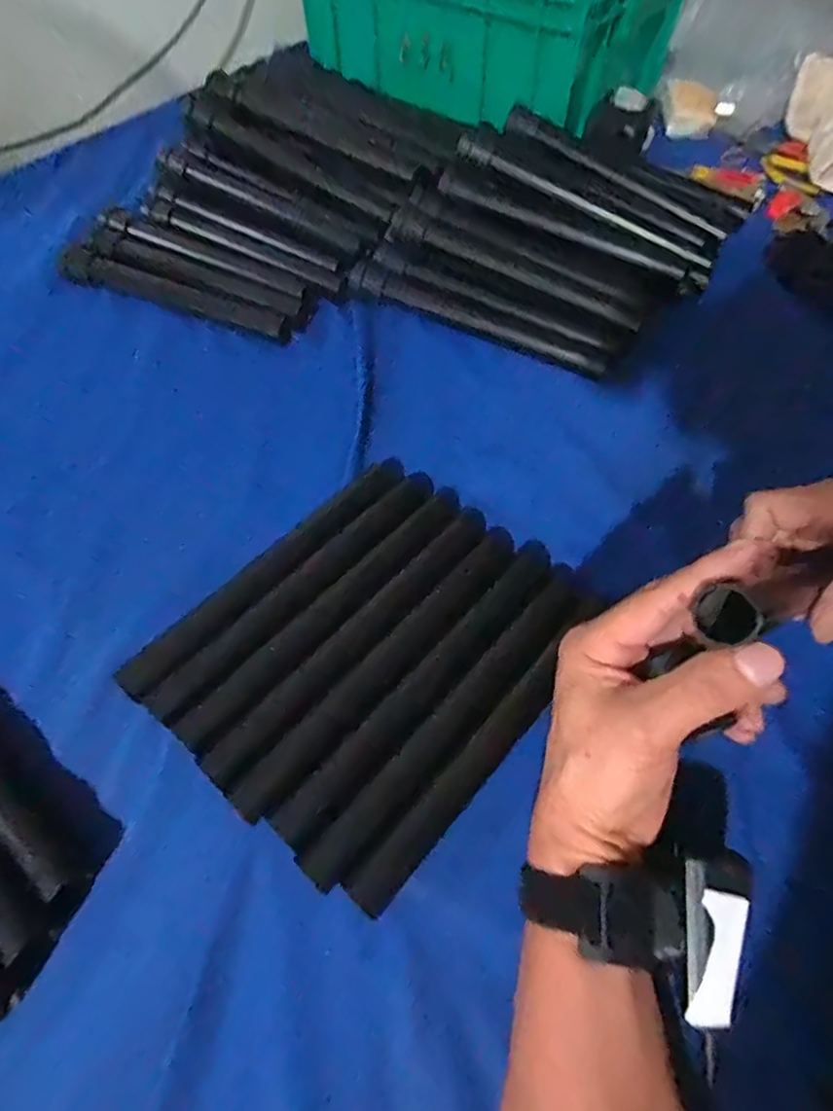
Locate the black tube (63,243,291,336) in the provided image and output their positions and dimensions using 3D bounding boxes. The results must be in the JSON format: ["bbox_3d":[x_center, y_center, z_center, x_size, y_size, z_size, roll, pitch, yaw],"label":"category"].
[{"bbox_3d":[-0.229,-0.250,0.517,0.234,0.023,0.033,20,63,9],"label":"black tube"}]

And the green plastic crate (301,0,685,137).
[{"bbox_3d":[0.108,-0.722,0.709,0.426,0.143,0.309,34,66,16],"label":"green plastic crate"}]

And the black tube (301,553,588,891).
[{"bbox_3d":[0.030,0.089,0.331,0.028,0.029,0.241,38,67,18],"label":"black tube"}]

